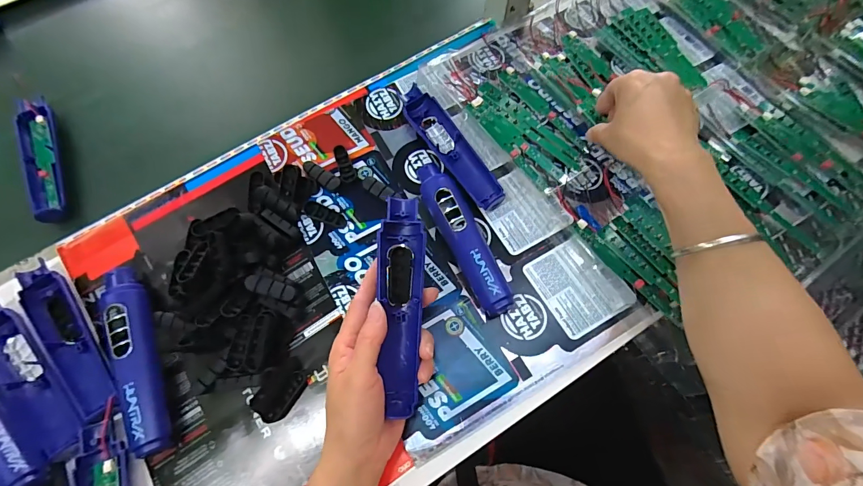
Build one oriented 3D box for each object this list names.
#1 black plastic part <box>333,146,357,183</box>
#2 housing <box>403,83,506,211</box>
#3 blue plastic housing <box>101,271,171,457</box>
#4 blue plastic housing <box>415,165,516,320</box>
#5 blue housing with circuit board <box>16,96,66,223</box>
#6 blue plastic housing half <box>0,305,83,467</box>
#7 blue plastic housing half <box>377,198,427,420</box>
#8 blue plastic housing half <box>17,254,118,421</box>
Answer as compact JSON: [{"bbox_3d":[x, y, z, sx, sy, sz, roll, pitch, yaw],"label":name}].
[{"bbox_3d":[-0.095,-0.086,0.414,0.016,0.010,0.044,-17,70,-6],"label":"black plastic part"},{"bbox_3d":[0.020,-0.106,0.415,0.036,0.019,0.169,-32,72,-11],"label":"housing"},{"bbox_3d":[-0.268,0.097,0.339,0.032,0.022,0.175,-29,71,-10],"label":"blue plastic housing"},{"bbox_3d":[0.030,-0.013,0.378,0.035,0.028,0.176,-24,71,-8],"label":"blue plastic housing"},{"bbox_3d":[-0.445,-0.093,0.433,0.032,0.026,0.169,-22,70,-8],"label":"blue housing with circuit board"},{"bbox_3d":[-0.362,0.122,0.340,0.044,0.020,0.164,-43,74,-14],"label":"blue plastic housing half"},{"bbox_3d":[-0.024,0.049,0.310,0.037,0.017,0.169,-1,82,0],"label":"blue plastic housing half"},{"bbox_3d":[-0.338,0.091,0.352,0.039,0.020,0.164,-37,73,-13],"label":"blue plastic housing half"}]

